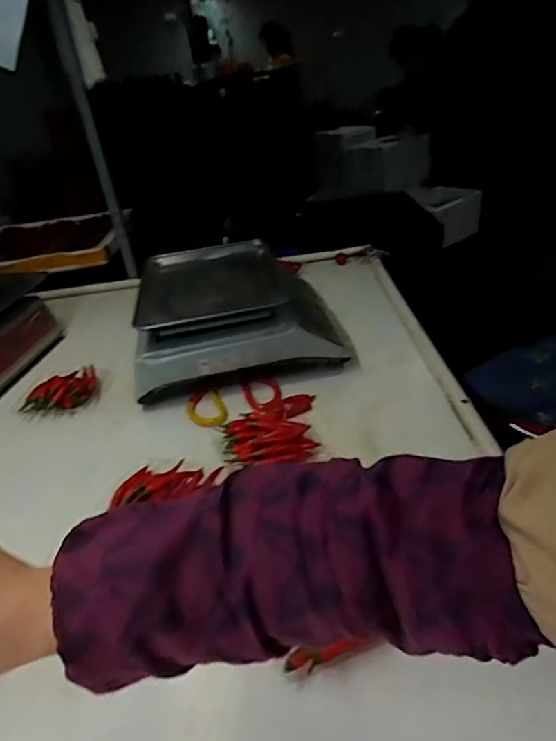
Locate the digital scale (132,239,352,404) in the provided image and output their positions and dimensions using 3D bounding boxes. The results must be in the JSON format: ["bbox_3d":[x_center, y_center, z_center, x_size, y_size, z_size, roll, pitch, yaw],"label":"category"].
[{"bbox_3d":[-0.072,-0.109,0.947,0.343,0.128,0.352,-11,32,-5],"label":"digital scale"}]

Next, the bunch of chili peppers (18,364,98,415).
[{"bbox_3d":[-0.352,0.031,0.882,0.100,0.019,0.107,-6,31,3],"label":"bunch of chili peppers"}]

